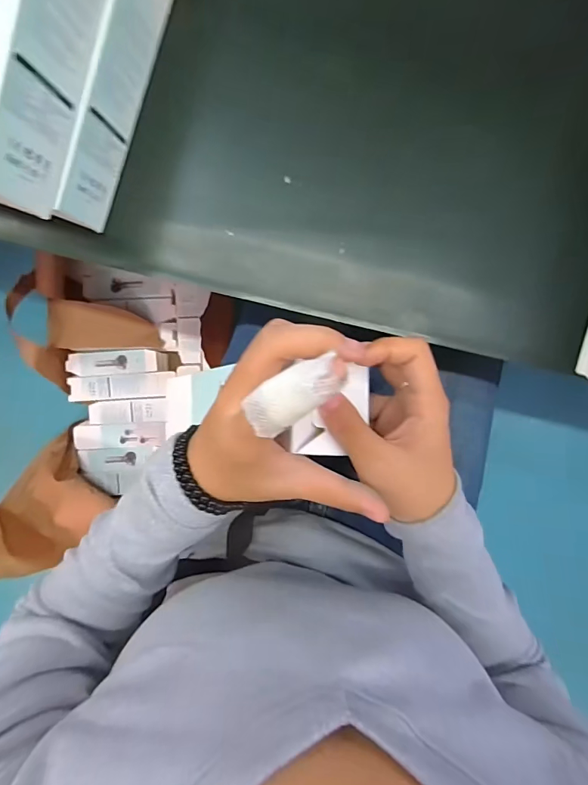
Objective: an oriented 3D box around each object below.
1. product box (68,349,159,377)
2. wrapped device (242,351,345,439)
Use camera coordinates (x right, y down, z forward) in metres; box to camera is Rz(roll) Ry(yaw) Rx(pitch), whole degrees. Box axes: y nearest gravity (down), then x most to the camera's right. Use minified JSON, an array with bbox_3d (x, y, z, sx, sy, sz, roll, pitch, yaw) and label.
[{"bbox_3d":[-0.445,-0.071,1.033,0.216,0.039,0.055,-3,93,3],"label":"product box"},{"bbox_3d":[0.000,0.002,0.168,0.044,0.012,0.018,-34,91,34],"label":"wrapped device"}]

